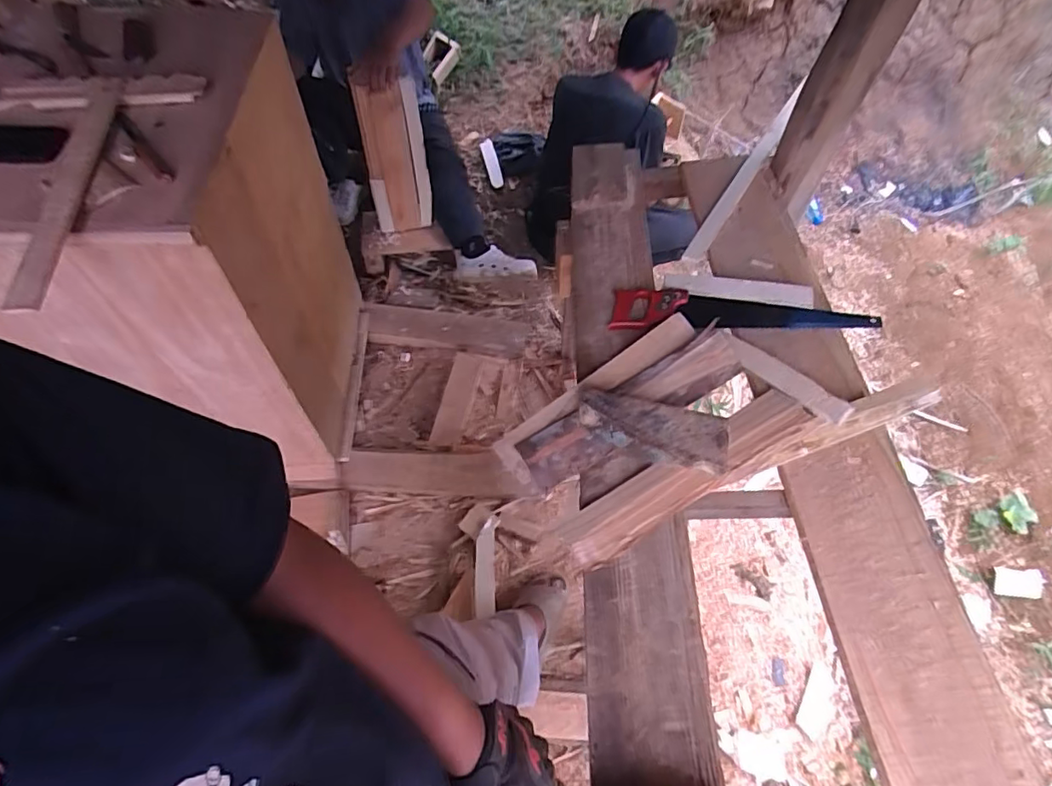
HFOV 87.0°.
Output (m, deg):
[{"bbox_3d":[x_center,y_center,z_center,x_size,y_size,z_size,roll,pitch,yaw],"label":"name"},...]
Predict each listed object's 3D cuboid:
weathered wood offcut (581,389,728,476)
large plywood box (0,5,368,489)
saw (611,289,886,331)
[{"bbox_3d":[0.191,0.053,0.840,0.225,0.034,0.090,15,56,10],"label":"weathered wood offcut"},{"bbox_3d":[-0.708,-0.272,1.293,0.435,0.874,0.696,-3,55,-2],"label":"large plywood box"},{"bbox_3d":[0.385,-0.153,0.993,0.449,0.028,0.105,3,55,2],"label":"saw"}]

